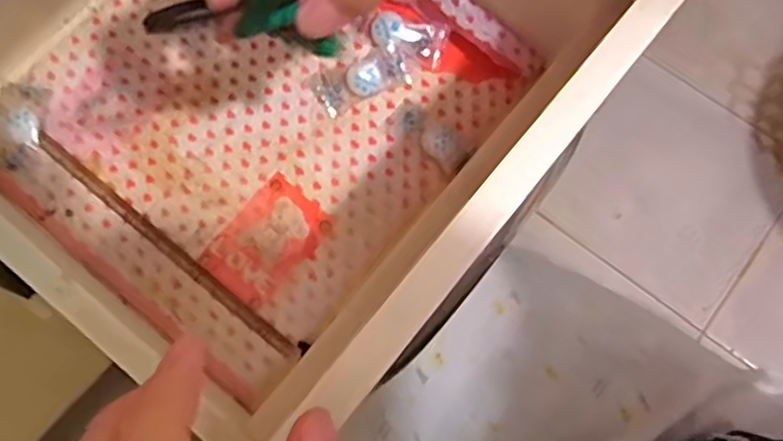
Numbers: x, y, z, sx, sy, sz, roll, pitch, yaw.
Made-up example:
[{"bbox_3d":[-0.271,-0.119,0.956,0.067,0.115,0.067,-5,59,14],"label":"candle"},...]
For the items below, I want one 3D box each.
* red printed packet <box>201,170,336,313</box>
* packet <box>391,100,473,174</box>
[{"bbox_3d":[-0.063,0.010,0.352,0.040,0.006,0.060,37,75,11],"label":"red printed packet"},{"bbox_3d":[0.022,-0.047,0.369,0.047,0.006,0.020,43,76,13],"label":"packet"}]

